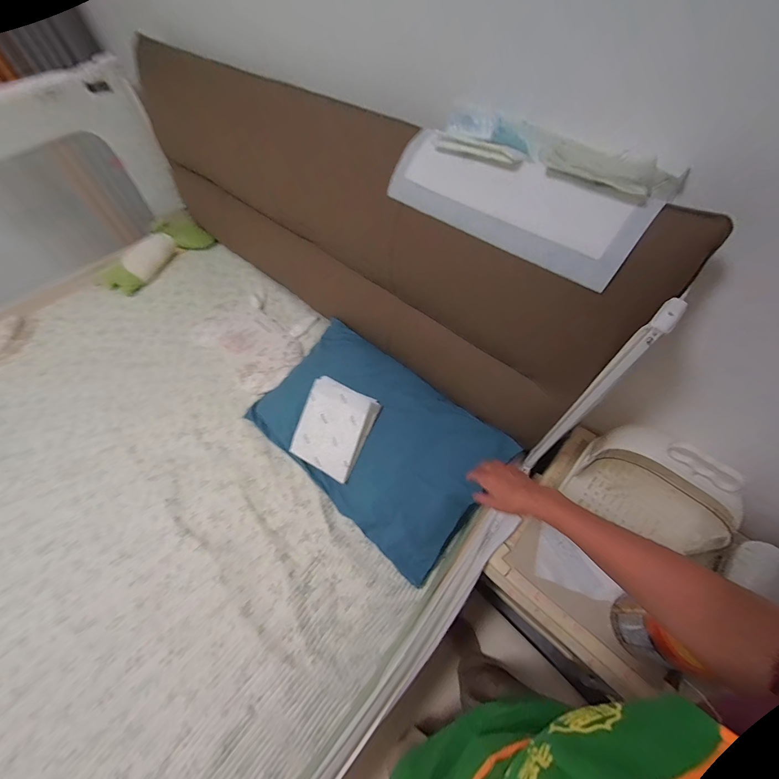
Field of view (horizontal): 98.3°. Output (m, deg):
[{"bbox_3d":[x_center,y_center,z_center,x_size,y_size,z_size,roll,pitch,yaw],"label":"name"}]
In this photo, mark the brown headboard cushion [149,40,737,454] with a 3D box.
[{"bbox_3d":[-0.165,-0.420,0.895,1.465,0.541,0.113,36,66,23],"label":"brown headboard cushion"}]

